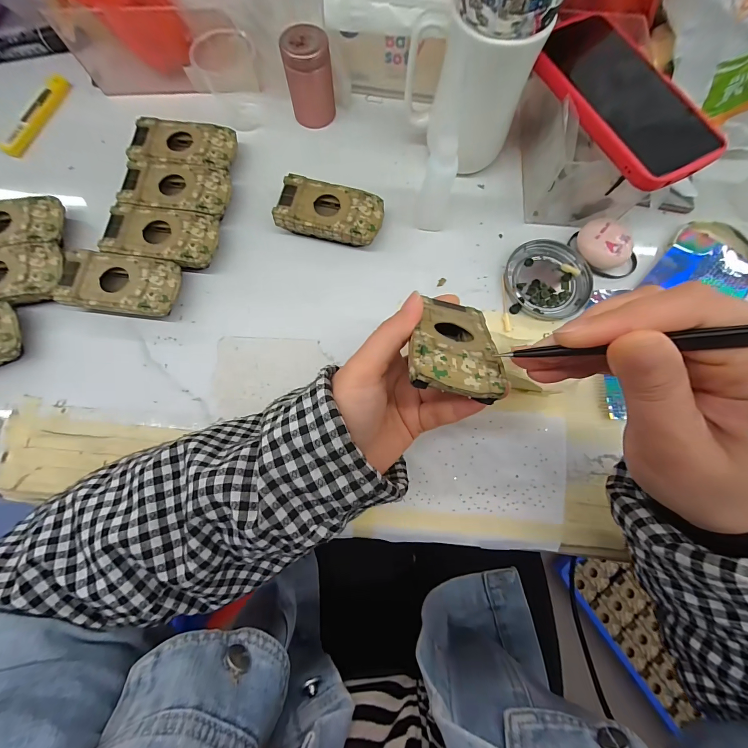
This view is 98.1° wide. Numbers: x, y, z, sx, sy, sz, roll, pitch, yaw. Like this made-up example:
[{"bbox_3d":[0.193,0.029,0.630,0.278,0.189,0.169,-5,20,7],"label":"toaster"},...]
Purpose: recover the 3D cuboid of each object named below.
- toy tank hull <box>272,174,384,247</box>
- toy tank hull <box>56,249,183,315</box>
[{"bbox_3d":[-0.041,-0.150,0.310,0.094,0.026,0.054,12,77,2],"label":"toy tank hull"},{"bbox_3d":[-0.221,-0.077,0.289,0.098,0.024,0.051,8,77,1],"label":"toy tank hull"}]

